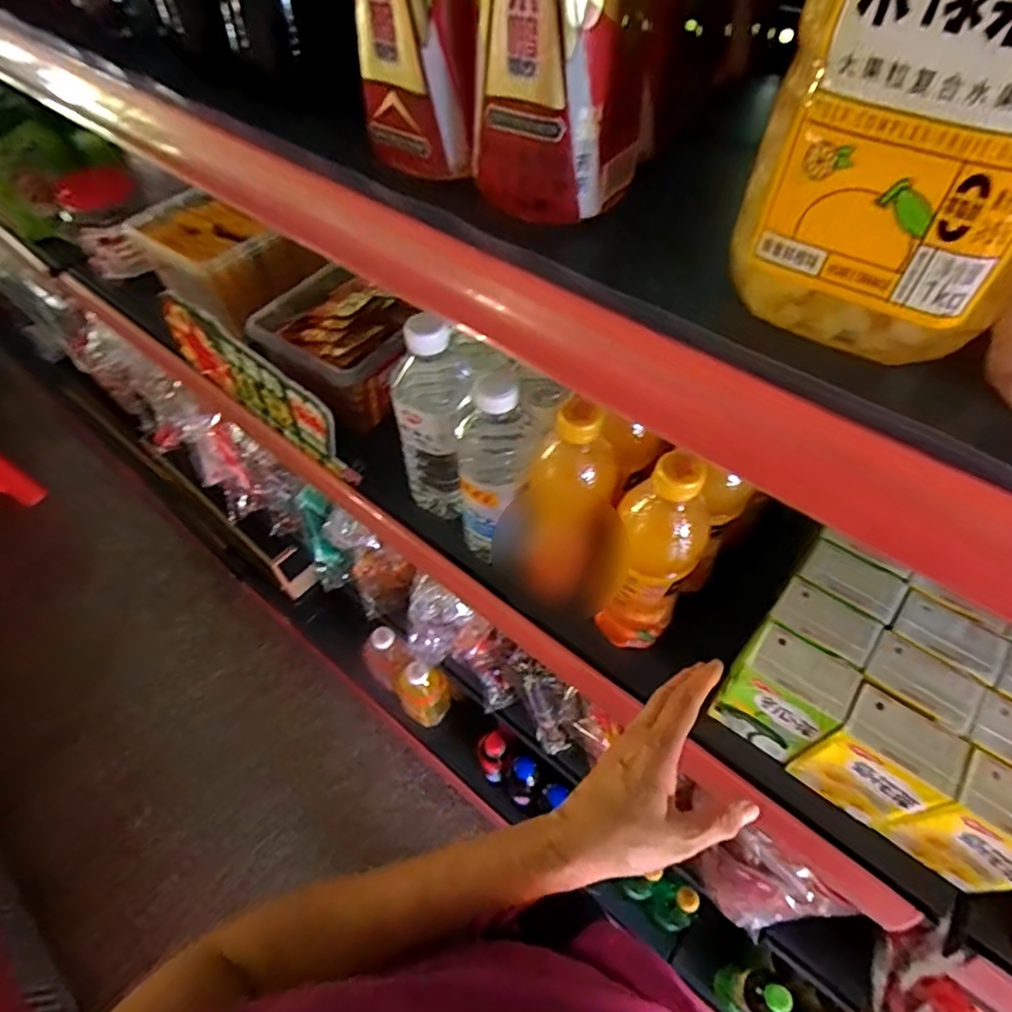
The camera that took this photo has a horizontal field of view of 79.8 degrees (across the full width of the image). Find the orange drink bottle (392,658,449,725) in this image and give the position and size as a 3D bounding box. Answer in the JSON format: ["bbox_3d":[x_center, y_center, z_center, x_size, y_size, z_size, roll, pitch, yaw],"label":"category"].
[{"bbox_3d":[-0.172,0.360,1.207,0.093,0.165,0.101,0,56,1],"label":"orange drink bottle"}]

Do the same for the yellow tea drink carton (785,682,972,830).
[{"bbox_3d":[0.246,0.172,0.411,0.065,0.099,0.040,31,62,20],"label":"yellow tea drink carton"}]

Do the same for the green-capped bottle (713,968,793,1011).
[{"bbox_3d":[0.373,0.735,0.907,0.062,0.177,0.066,0,56,1],"label":"green-capped bottle"}]

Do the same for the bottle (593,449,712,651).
[{"bbox_3d":[0.104,0.041,0.441,0.062,0.190,0.053,21,58,15],"label":"bottle"}]

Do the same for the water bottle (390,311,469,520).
[{"bbox_3d":[-0.064,-0.065,0.530,0.061,0.215,0.064,-13,56,-8],"label":"water bottle"}]

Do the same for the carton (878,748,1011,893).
[{"bbox_3d":[0.298,0.203,0.385,0.064,0.100,0.044,33,62,21],"label":"carton"}]

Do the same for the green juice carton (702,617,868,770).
[{"bbox_3d":[0.194,0.136,0.436,0.069,0.095,0.042,30,61,20],"label":"green juice carton"}]

